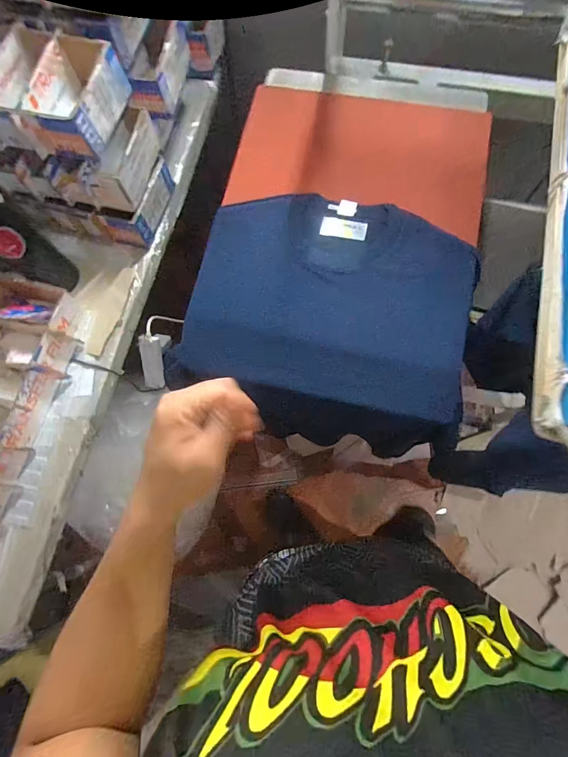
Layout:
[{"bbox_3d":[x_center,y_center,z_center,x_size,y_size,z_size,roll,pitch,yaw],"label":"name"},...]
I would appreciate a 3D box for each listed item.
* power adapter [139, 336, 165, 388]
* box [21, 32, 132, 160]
[{"bbox_3d":[-0.284,-0.035,0.785,0.047,0.019,0.116,2,112,3],"label":"power adapter"},{"bbox_3d":[-0.322,-0.430,0.564,0.098,0.071,0.152,13,75,6],"label":"box"}]

